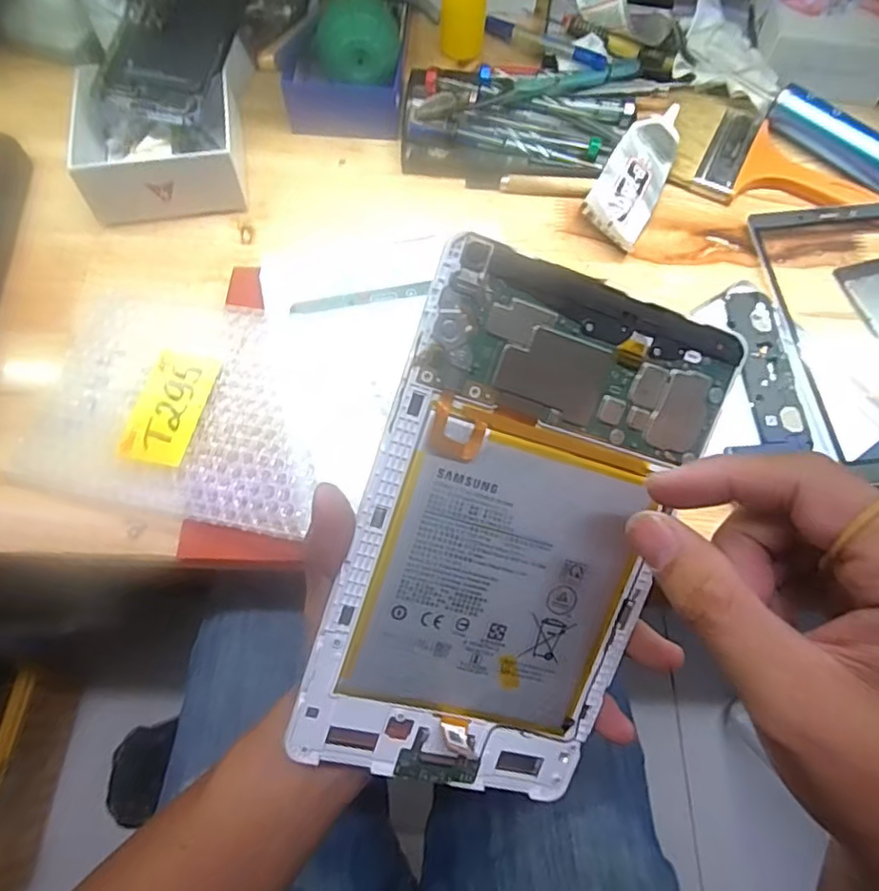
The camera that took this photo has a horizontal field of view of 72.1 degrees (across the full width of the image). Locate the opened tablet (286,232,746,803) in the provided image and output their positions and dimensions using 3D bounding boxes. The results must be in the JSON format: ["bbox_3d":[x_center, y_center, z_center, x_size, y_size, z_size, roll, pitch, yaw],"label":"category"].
[{"bbox_3d":[0.028,0.040,0.229,0.117,0.005,0.202,16,99,-13],"label":"opened tablet"}]

